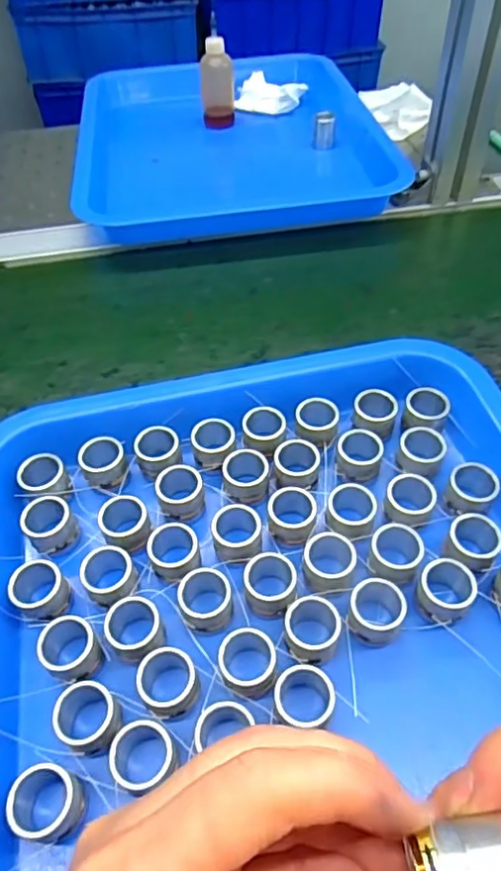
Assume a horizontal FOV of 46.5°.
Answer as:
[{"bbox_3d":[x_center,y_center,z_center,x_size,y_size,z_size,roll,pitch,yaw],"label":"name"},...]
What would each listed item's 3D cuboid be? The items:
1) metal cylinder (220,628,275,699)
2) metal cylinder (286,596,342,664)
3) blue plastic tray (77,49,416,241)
[{"bbox_3d":[-0.001,0.101,0.258,0.025,0.019,0.023,-1,50,2],"label":"metal cylinder"},{"bbox_3d":[0.029,0.088,0.266,0.025,0.019,0.025,-1,50,2],"label":"metal cylinder"},{"bbox_3d":[-0.029,-0.331,0.634,0.290,0.048,0.381,-7,50,-4],"label":"blue plastic tray"}]

